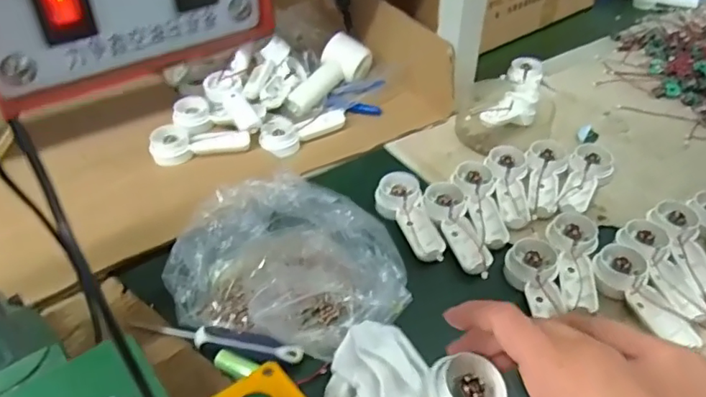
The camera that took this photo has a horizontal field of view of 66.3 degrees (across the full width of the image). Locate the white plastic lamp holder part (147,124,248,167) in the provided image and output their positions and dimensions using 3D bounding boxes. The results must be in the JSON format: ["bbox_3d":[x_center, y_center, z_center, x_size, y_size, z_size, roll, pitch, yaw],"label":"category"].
[{"bbox_3d":[-0.177,-0.068,0.626,0.108,0.022,0.044,-15,43,-15],"label":"white plastic lamp holder part"}]

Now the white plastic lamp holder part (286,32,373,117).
[{"bbox_3d":[-0.035,-0.171,0.731,0.055,0.045,0.147,23,46,25],"label":"white plastic lamp holder part"}]

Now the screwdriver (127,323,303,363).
[{"bbox_3d":[-0.112,0.113,0.445,0.144,0.021,0.023,8,42,10],"label":"screwdriver"}]

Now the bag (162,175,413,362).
[{"bbox_3d":[-0.057,0.055,0.487,0.206,0.050,0.170,3,41,5],"label":"bag"}]

